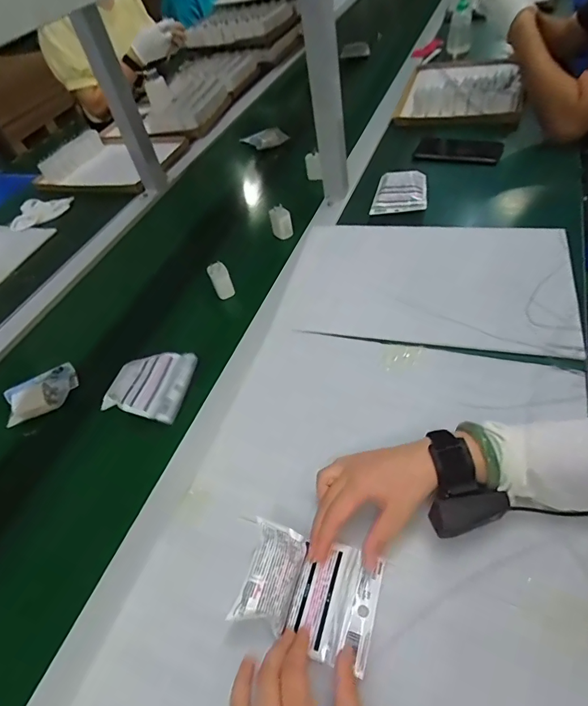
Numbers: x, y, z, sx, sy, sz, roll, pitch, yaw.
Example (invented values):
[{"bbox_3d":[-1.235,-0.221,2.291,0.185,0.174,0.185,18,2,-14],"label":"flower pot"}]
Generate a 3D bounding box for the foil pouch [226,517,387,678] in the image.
[{"bbox_3d":[0.016,0.215,0.392,0.118,0.037,0.090,14,54,14],"label":"foil pouch"}]

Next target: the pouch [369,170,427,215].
[{"bbox_3d":[0.195,-0.297,0.790,0.094,0.029,0.098,3,51,14],"label":"pouch"}]

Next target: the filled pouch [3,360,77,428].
[{"bbox_3d":[-0.372,0.059,0.636,0.100,0.023,0.068,-32,51,-16],"label":"filled pouch"}]

